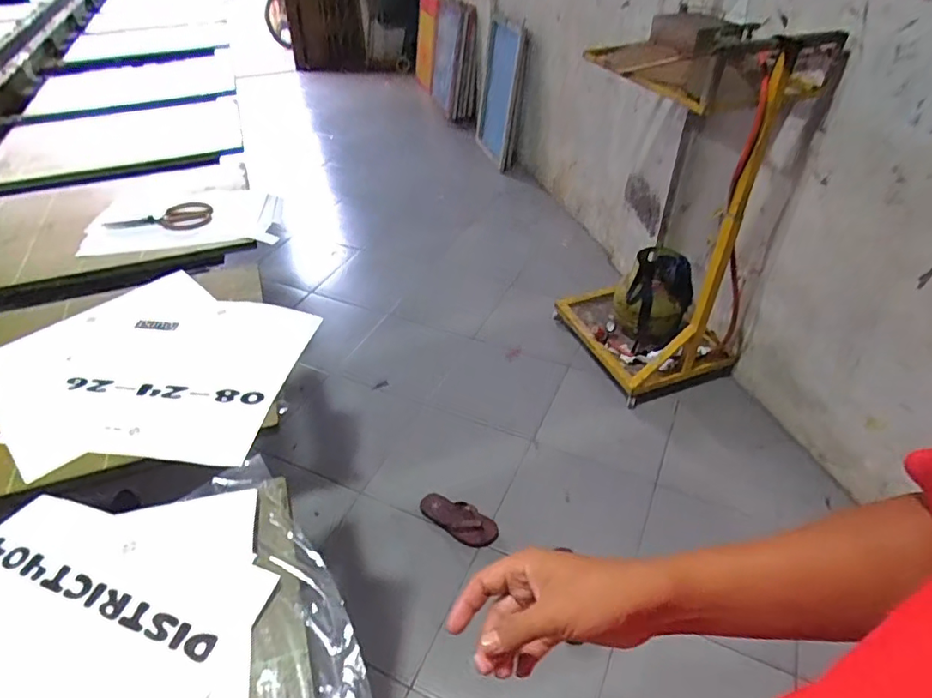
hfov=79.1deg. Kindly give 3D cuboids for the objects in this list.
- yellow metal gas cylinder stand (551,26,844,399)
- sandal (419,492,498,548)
[{"bbox_3d":[0.646,-0.425,1.823,0.414,1.148,0.565,-14,44,-14],"label":"yellow metal gas cylinder stand"},{"bbox_3d":[-0.025,0.487,1.657,0.240,0.047,0.103,28,49,28],"label":"sandal"}]

